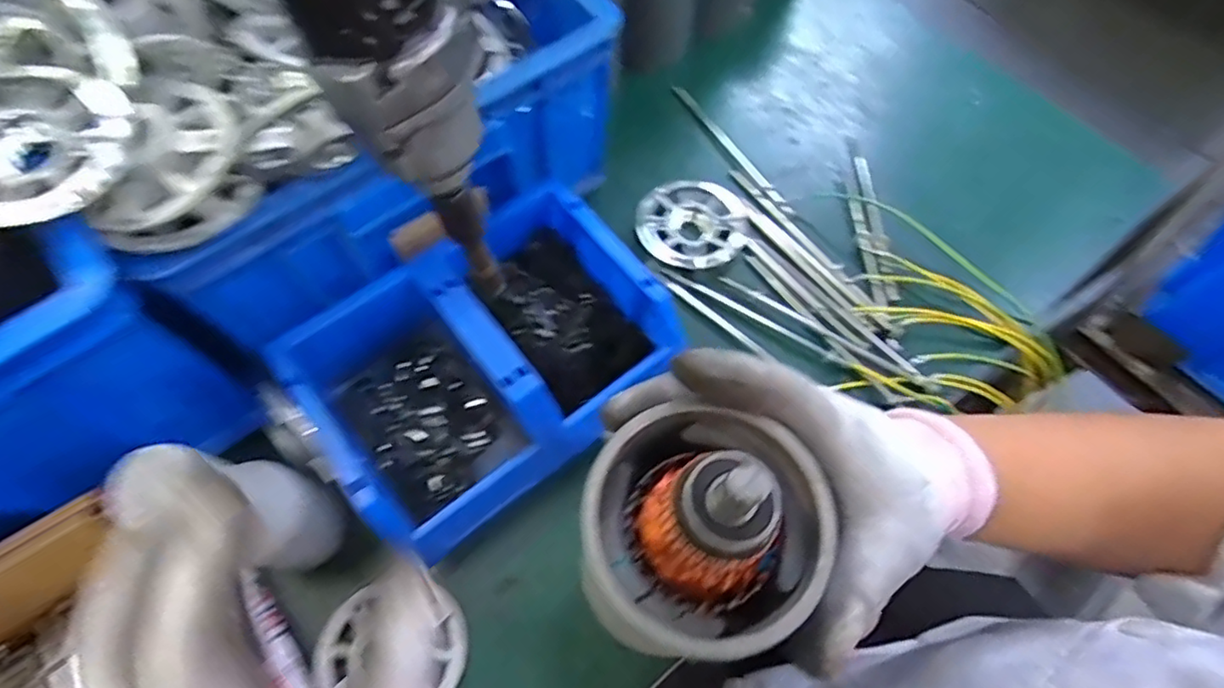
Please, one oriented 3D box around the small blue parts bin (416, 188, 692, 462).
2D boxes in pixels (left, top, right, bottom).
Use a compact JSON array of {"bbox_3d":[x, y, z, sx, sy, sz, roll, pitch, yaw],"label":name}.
[{"bbox_3d":[-0.040,-0.018,0.401,0.115,0.067,0.156,-36,71,-17],"label":"small blue parts bin"}]

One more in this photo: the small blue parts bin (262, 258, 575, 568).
[{"bbox_3d":[-0.120,0.040,0.380,0.106,0.076,0.162,-38,71,-18],"label":"small blue parts bin"}]

